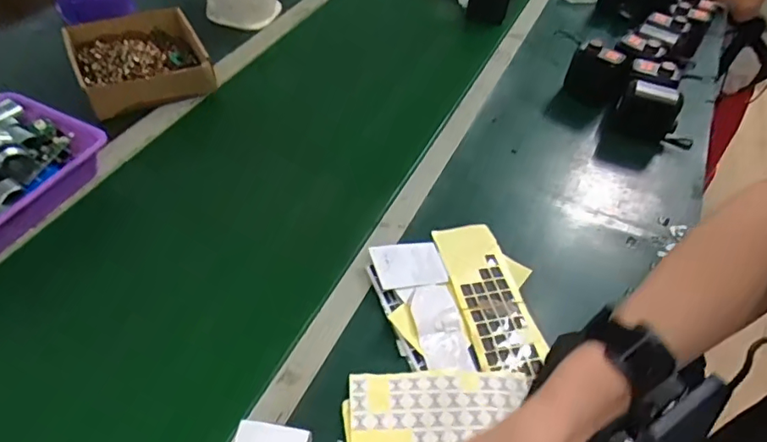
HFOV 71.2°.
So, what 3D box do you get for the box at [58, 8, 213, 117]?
[{"bbox_3d":[-0.433,-0.281,0.960,0.213,0.077,0.227,-19,54,-20],"label":"box"}]

